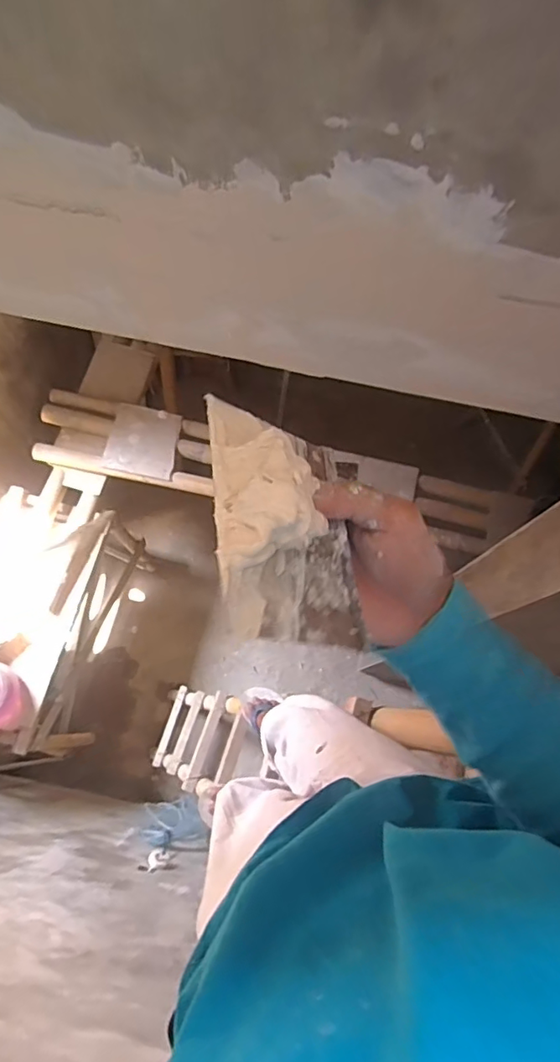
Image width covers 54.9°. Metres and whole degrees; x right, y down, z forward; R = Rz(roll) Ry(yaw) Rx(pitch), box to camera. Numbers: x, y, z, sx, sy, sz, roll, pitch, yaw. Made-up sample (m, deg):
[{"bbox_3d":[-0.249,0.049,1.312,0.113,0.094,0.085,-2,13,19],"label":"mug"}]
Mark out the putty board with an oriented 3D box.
[{"bbox_3d":[0.009,-0.006,0.253,0.029,0.087,0.114,-28,62,37],"label":"putty board"}]

